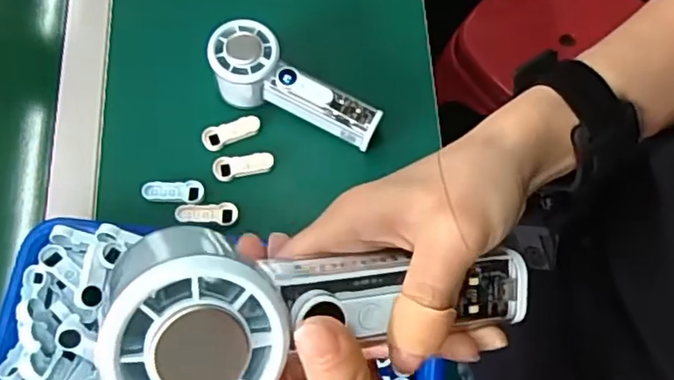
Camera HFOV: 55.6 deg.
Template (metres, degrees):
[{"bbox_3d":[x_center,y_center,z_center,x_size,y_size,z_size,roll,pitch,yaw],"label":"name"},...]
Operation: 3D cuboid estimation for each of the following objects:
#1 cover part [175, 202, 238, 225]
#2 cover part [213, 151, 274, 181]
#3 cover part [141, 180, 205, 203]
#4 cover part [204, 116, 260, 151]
[{"bbox_3d":[-0.107,0.018,0.527,0.050,0.004,0.019,4,71,2],"label":"cover part"},{"bbox_3d":[-0.080,-0.021,0.543,0.051,0.005,0.020,-7,71,-1],"label":"cover part"},{"bbox_3d":[-0.138,0.002,0.535,0.050,0.008,0.019,-3,71,0],"label":"cover part"},{"bbox_3d":[-0.092,-0.050,0.554,0.051,0.004,0.021,-19,72,-6],"label":"cover part"}]

